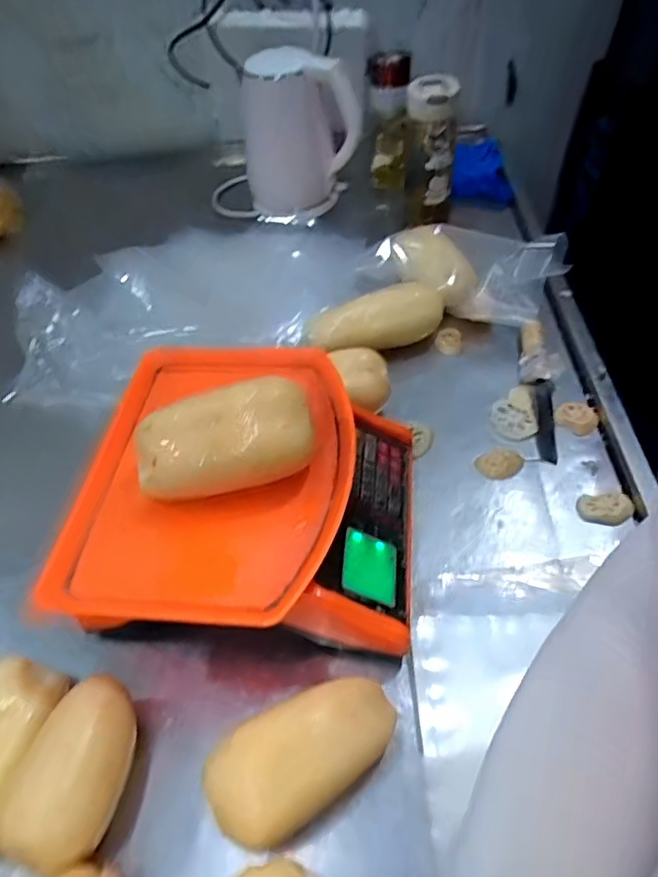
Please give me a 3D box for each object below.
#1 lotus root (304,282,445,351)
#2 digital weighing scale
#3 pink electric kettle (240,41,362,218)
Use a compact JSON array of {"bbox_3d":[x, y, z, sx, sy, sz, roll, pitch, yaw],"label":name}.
[{"bbox_3d":[0.056,-0.154,0.734,0.174,0.056,0.058,-10,48,-4],"label":"lotus root"},{"bbox_3d":[-0.058,0.056,0.535,0.270,0.123,0.281,3,49,7],"label":"digital weighing scale"},{"bbox_3d":[-0.048,-0.472,0.908,0.172,0.211,0.133,-6,48,-1],"label":"pink electric kettle"}]

